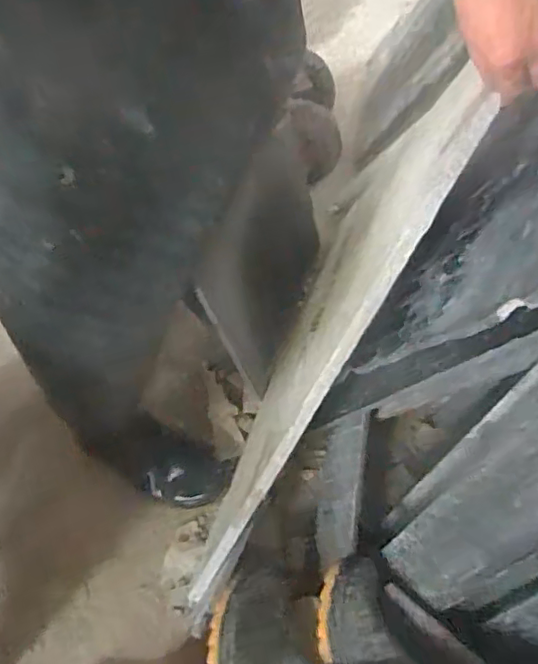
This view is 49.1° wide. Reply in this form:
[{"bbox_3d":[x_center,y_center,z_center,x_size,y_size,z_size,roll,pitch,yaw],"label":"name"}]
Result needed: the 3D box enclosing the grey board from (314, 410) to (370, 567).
[{"bbox_3d":[0.092,0.207,0.786,0.016,0.076,0.204,33,53,-28],"label":"grey board"}]

